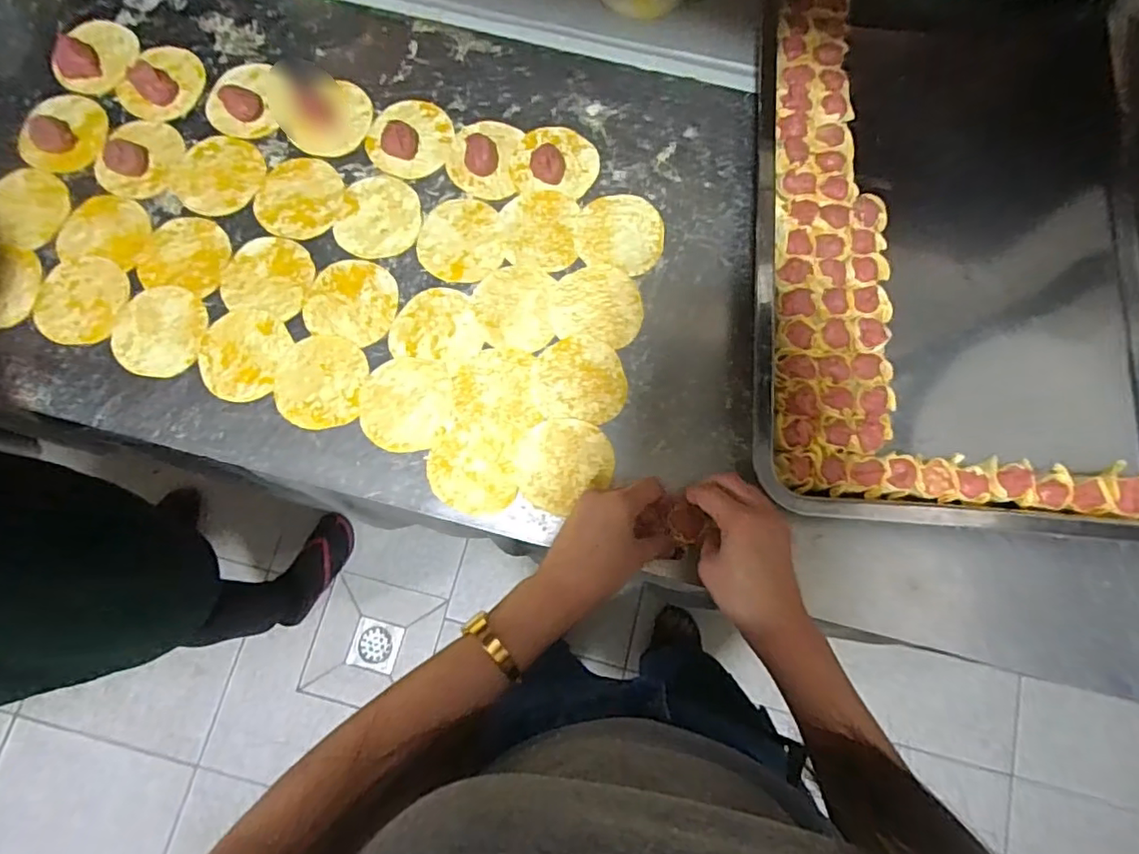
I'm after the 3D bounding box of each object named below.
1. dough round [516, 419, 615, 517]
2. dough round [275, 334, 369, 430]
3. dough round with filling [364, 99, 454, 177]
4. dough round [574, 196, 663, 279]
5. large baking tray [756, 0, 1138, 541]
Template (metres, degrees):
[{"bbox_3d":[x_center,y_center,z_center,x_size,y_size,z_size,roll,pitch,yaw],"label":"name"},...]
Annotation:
[{"bbox_3d":[-0.005,0.029,0.509,0.082,0.004,0.072,-33,81,-8],"label":"dough round"},{"bbox_3d":[-0.221,-0.041,0.526,0.076,0.004,0.083,0,78,-2],"label":"dough round"},{"bbox_3d":[-0.157,-0.286,0.576,0.080,0.020,0.085,0,78,-1],"label":"dough round with filling"},{"bbox_3d":[0.050,-0.187,0.567,0.081,0.004,0.078,0,78,-2],"label":"dough round"},{"bbox_3d":[0.362,-0.211,0.546,0.391,0.058,0.603,5,78,-1],"label":"large baking tray"}]

